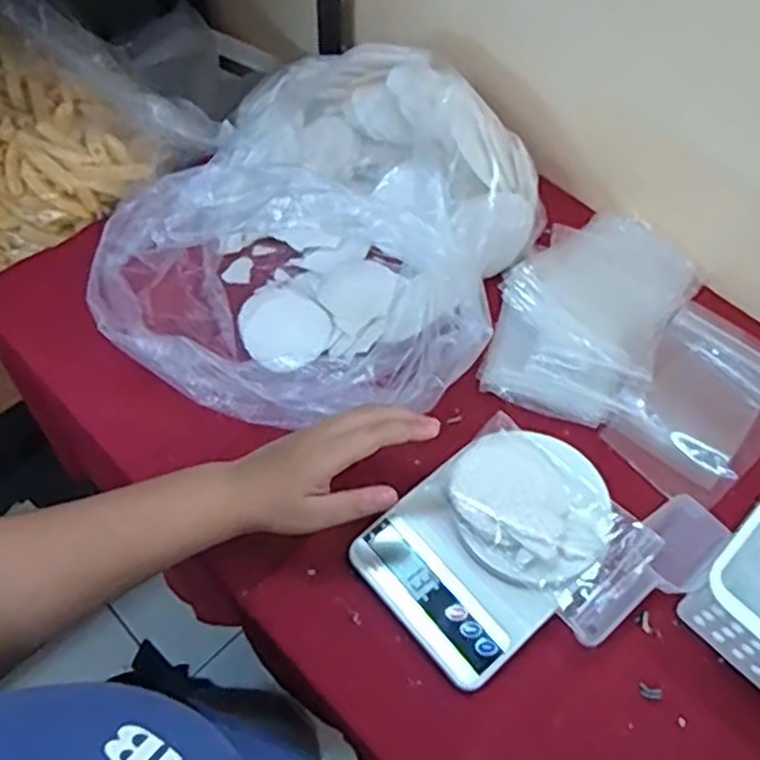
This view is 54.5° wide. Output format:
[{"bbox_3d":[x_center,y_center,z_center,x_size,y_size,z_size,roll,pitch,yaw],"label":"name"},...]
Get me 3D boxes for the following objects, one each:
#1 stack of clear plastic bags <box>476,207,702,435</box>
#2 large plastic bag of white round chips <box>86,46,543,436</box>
[{"bbox_3d":[0.181,-0.058,0.644,0.140,0.030,0.225,29,62,14],"label":"stack of clear plastic bags"},{"bbox_3d":[-0.030,-0.123,0.607,0.281,0.140,0.351,26,61,13],"label":"large plastic bag of white round chips"}]

